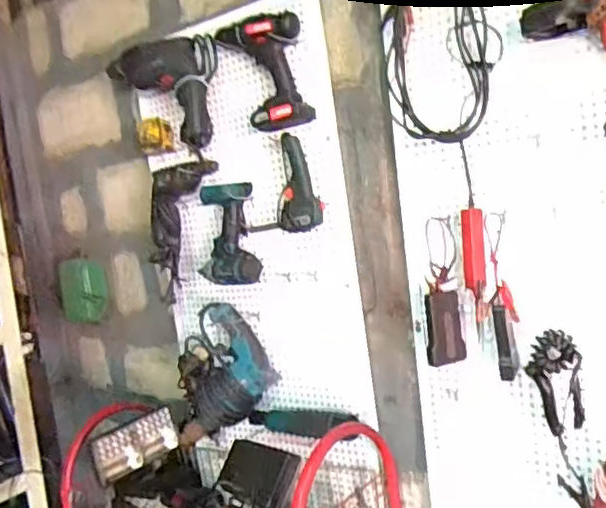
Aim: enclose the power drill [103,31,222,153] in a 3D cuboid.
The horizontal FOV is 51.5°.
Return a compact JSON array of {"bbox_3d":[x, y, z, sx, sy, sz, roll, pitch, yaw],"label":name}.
[{"bbox_3d":[-0.282,-0.315,1.282,0.112,0.197,0.248,-11,6,-40],"label":"power drill"}]

